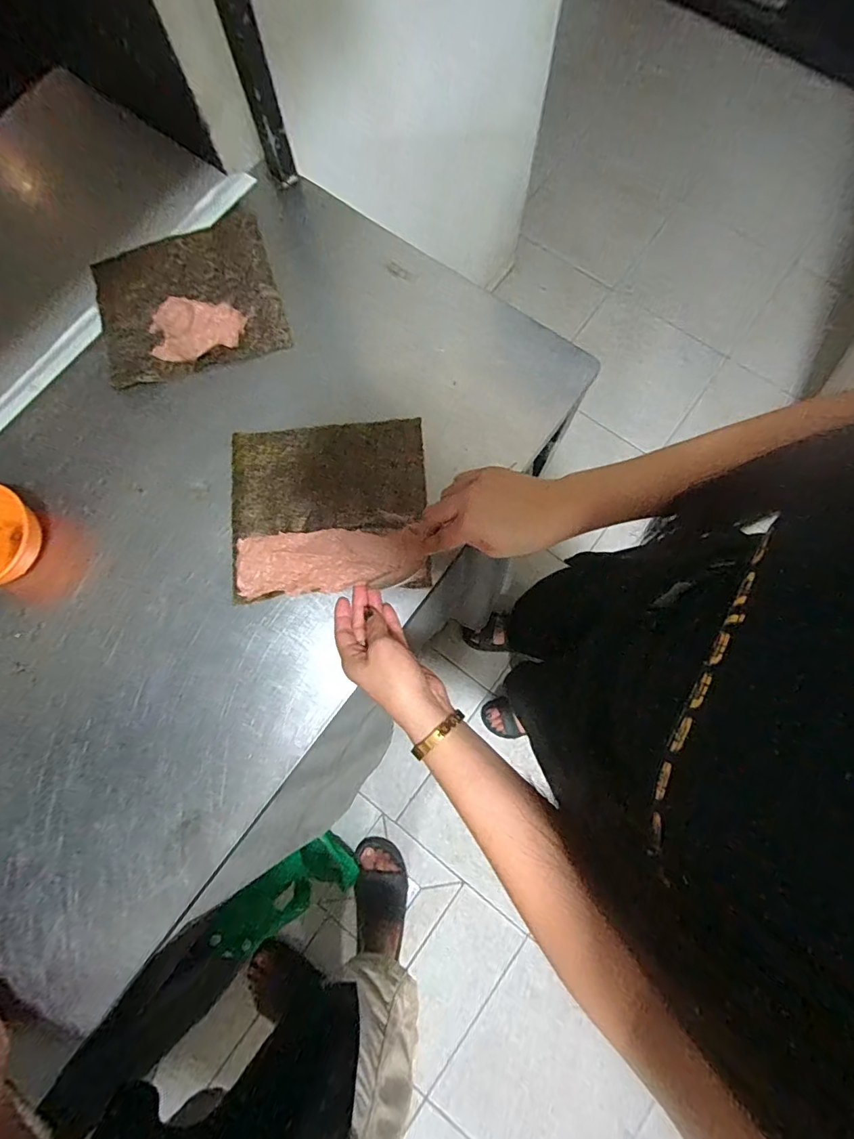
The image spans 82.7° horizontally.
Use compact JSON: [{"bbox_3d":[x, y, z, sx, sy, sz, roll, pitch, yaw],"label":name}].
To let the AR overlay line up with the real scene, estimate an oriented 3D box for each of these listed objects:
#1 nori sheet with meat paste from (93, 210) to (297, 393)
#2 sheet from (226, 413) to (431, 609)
[{"bbox_3d":[-0.277,-0.316,0.546,0.197,0.034,0.192,-19,78,-3],"label":"nori sheet with meat paste"},{"bbox_3d":[-0.101,-0.067,0.498,0.198,0.017,0.183,-4,77,1],"label":"sheet"}]

